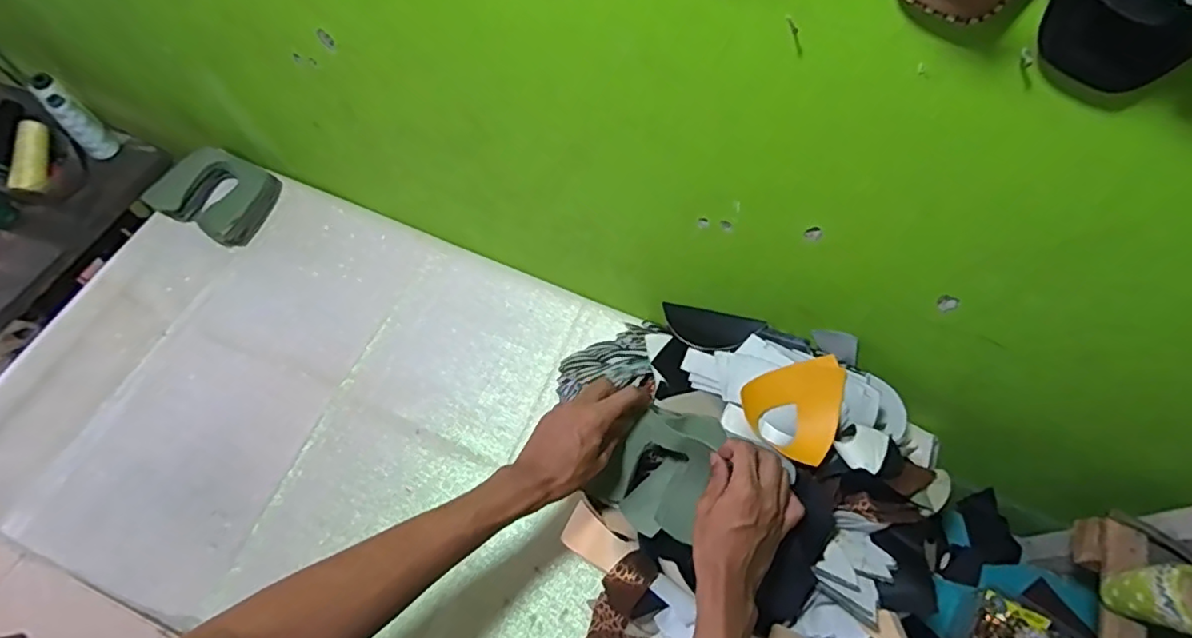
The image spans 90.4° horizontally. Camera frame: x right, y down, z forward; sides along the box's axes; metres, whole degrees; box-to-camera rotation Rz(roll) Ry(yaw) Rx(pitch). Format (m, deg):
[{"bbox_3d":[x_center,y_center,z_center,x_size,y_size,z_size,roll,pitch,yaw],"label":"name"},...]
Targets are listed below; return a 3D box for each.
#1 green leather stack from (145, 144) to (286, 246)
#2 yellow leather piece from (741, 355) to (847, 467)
[{"bbox_3d":[-0.595,-0.196,0.932,0.154,0.061,0.133,20,64,7],"label":"green leather stack"},{"bbox_3d":[0.224,0.091,0.648,0.104,0.051,0.107,1,64,-2],"label":"yellow leather piece"}]

